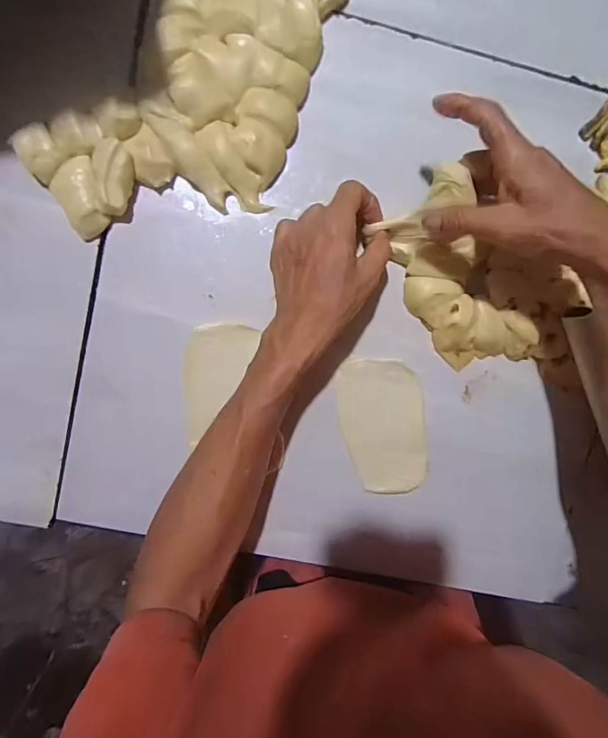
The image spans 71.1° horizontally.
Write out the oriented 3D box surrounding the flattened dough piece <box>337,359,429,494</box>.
[{"bbox_3d":[0.077,0.056,0.411,0.079,0.006,0.132,-7,97,-1],"label":"flattened dough piece"}]

